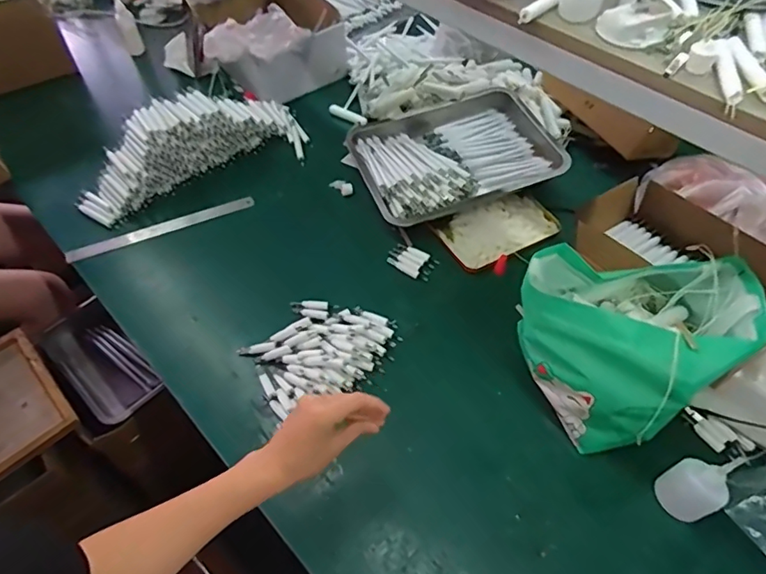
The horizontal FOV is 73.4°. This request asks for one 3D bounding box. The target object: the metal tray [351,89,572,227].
[{"bbox_3d":[0.128,-0.244,0.963,0.346,0.067,0.270,-17,56,-9],"label":"metal tray"}]

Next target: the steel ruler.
[{"bbox_3d":[-0.395,-0.106,0.923,0.326,0.007,0.024,-20,57,-11],"label":"steel ruler"}]

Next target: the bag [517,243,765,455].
[{"bbox_3d":[0.289,0.061,0.644,0.201,0.218,0.227,-37,61,-21],"label":"bag"}]

